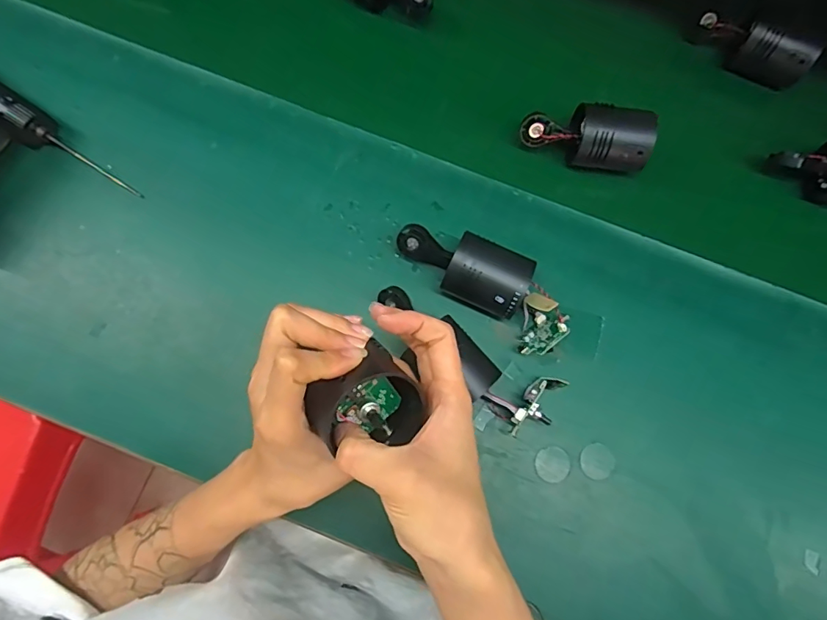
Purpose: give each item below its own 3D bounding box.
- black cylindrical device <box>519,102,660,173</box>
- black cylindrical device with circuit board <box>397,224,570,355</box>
[{"bbox_3d":[0.168,-0.156,0.465,0.116,0.062,0.048,14,77,1],"label":"black cylindrical device"},{"bbox_3d":[0.061,-0.026,0.416,0.157,0.053,0.056,35,78,6],"label":"black cylindrical device with circuit board"}]

